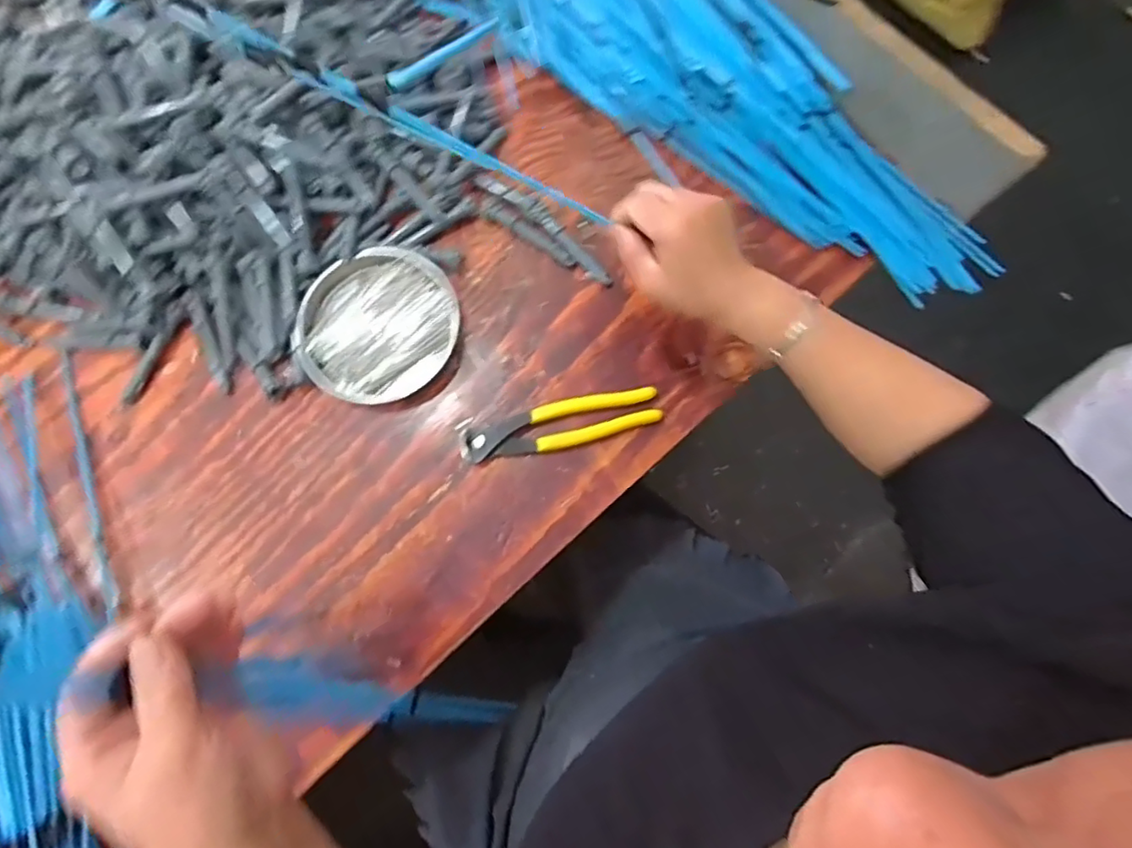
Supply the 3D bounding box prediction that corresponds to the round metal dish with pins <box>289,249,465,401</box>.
[{"bbox_3d":[-0.162,-0.086,0.516,0.136,0.016,0.123,-41,81,-7],"label":"round metal dish with pins"}]

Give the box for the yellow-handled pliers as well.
[{"bbox_3d":[-0.004,0.001,0.503,0.166,0.014,0.038,-15,79,-2],"label":"yellow-handled pliers"}]

